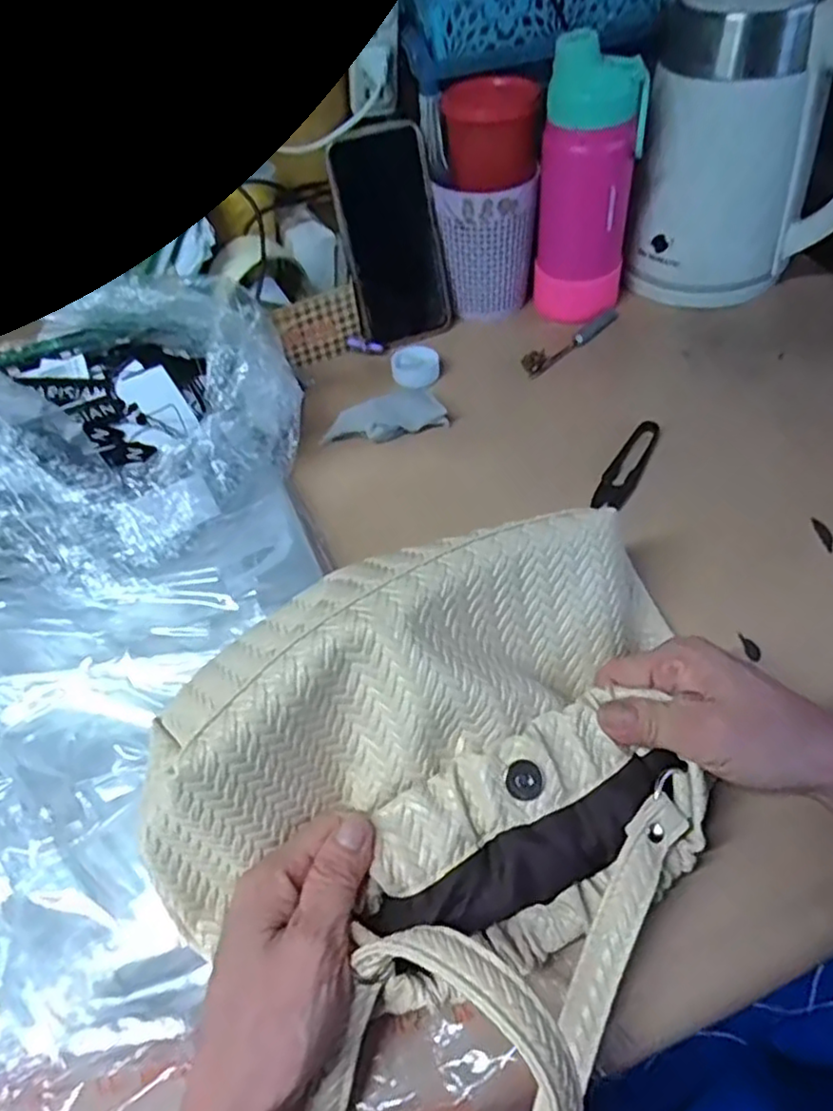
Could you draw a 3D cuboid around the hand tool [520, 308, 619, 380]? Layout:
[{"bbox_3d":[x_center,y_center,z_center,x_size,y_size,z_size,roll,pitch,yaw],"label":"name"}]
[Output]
[{"bbox_3d":[0.142,-0.192,0.592,0.120,0.021,0.019,-32,57,-21],"label":"hand tool"}]

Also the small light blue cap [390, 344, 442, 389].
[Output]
[{"bbox_3d":[0.000,-0.167,0.586,0.041,0.019,0.041,-3,52,4],"label":"small light blue cap"}]

